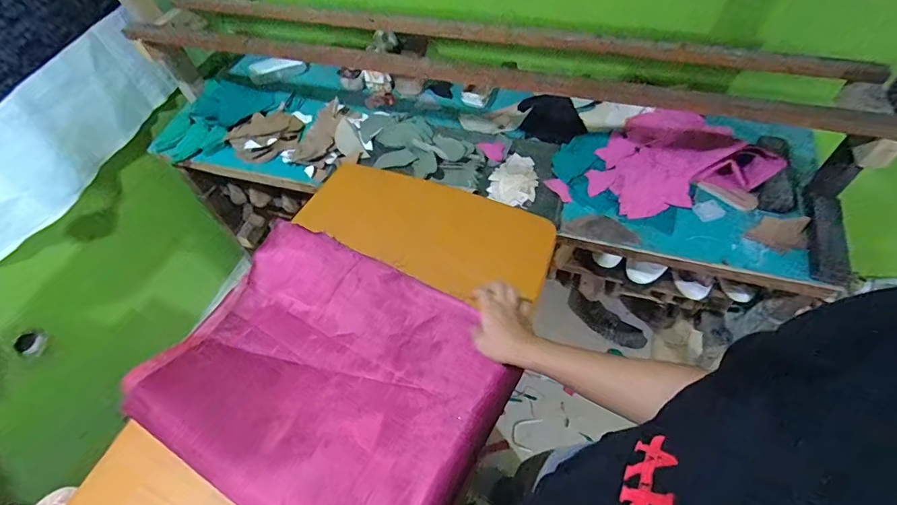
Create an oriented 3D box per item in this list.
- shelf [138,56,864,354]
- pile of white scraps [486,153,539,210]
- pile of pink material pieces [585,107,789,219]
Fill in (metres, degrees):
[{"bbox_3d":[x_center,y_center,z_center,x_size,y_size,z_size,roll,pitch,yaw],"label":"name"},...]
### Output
[{"bbox_3d":[0.048,-0.092,1.292,1.547,0.679,0.441,14,58,13],"label":"shelf"},{"bbox_3d":[0.153,-0.170,0.990,0.102,0.010,0.157,15,58,14],"label":"pile of white scraps"},{"bbox_3d":[0.476,-0.212,0.964,0.334,0.098,0.231,-10,55,-2],"label":"pile of pink material pieces"}]

